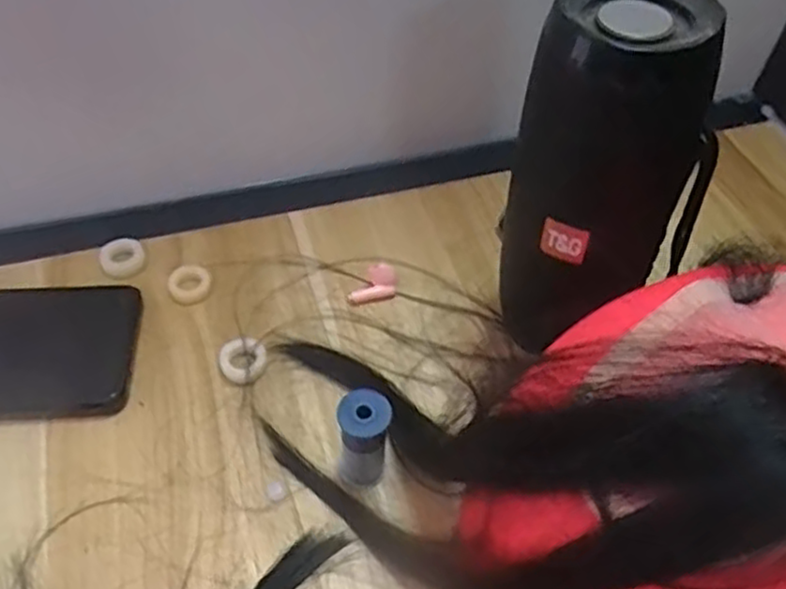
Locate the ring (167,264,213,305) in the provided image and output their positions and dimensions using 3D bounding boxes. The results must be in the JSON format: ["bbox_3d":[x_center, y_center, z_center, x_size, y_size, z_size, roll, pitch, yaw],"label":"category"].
[{"bbox_3d":[-0.112,-0.007,0.396,0.023,0.005,0.026,-22,55,-20],"label":"ring"}]

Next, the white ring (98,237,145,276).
[{"bbox_3d":[-0.152,-0.021,0.404,0.024,0.004,0.025,2,50,-2],"label":"white ring"}]

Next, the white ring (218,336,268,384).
[{"bbox_3d":[-0.076,0.032,0.365,0.024,0.005,0.024,2,50,-2],"label":"white ring"}]

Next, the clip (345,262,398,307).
[{"bbox_3d":[-0.011,-0.006,0.399,0.027,0.013,0.021,2,50,-2],"label":"clip"}]

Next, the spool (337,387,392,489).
[{"bbox_3d":[-0.013,0.064,0.319,0.022,0.050,0.021,2,50,-2],"label":"spool"}]

